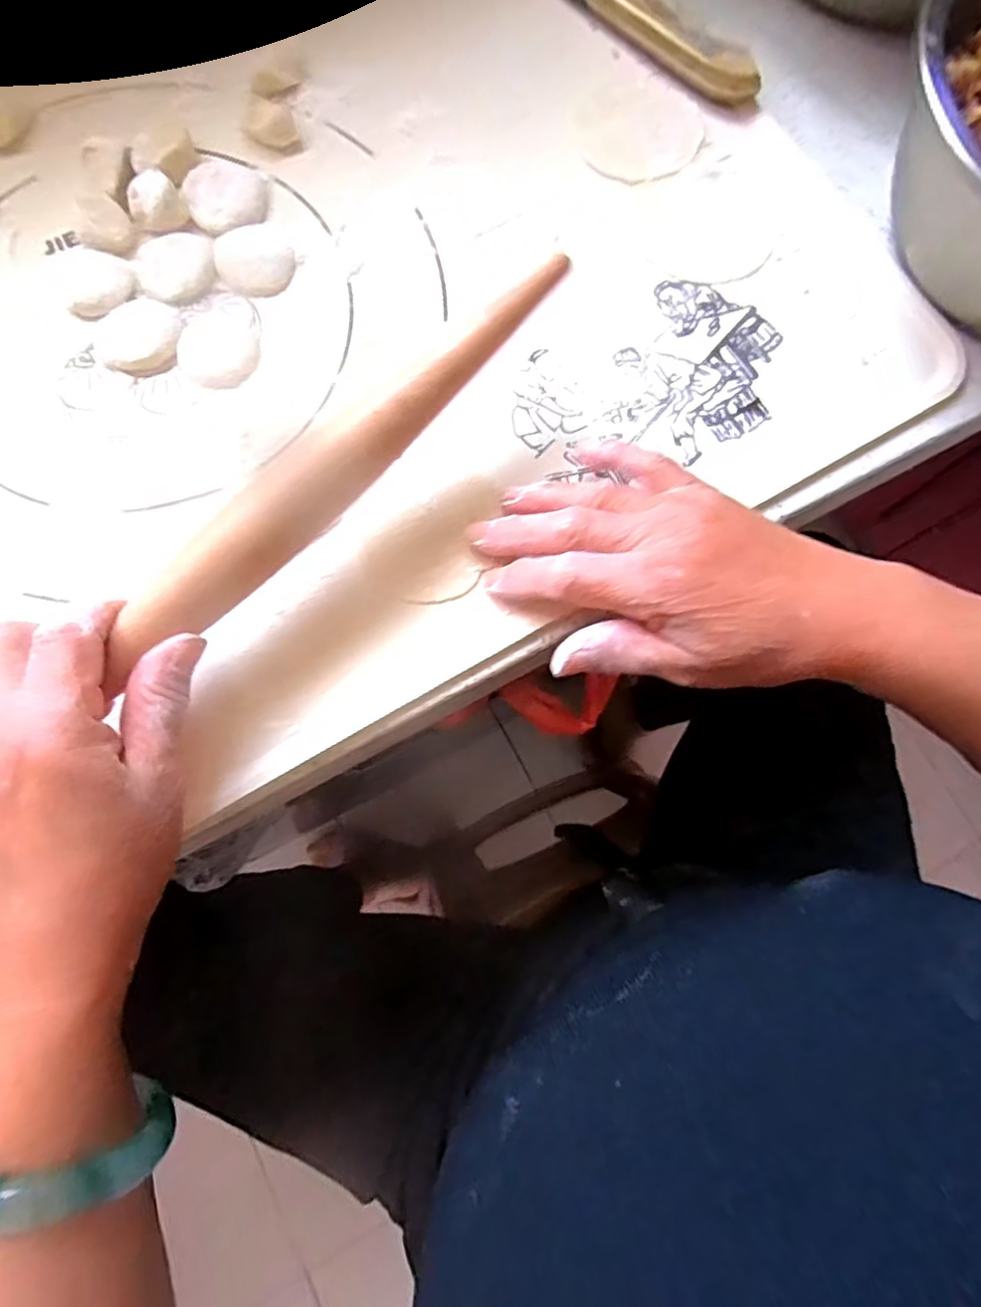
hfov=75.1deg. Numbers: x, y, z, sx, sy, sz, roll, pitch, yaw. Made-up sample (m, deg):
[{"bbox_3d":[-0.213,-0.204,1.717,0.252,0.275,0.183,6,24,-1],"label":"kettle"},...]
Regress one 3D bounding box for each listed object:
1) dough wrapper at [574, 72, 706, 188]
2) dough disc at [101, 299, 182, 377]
[{"bbox_3d":[0.081,-0.290,0.351,0.069,0.004,0.067,37,79,7],"label":"dough wrapper"},{"bbox_3d":[-0.175,-0.159,0.318,0.037,0.006,0.041,2,77,-1],"label":"dough disc"}]

